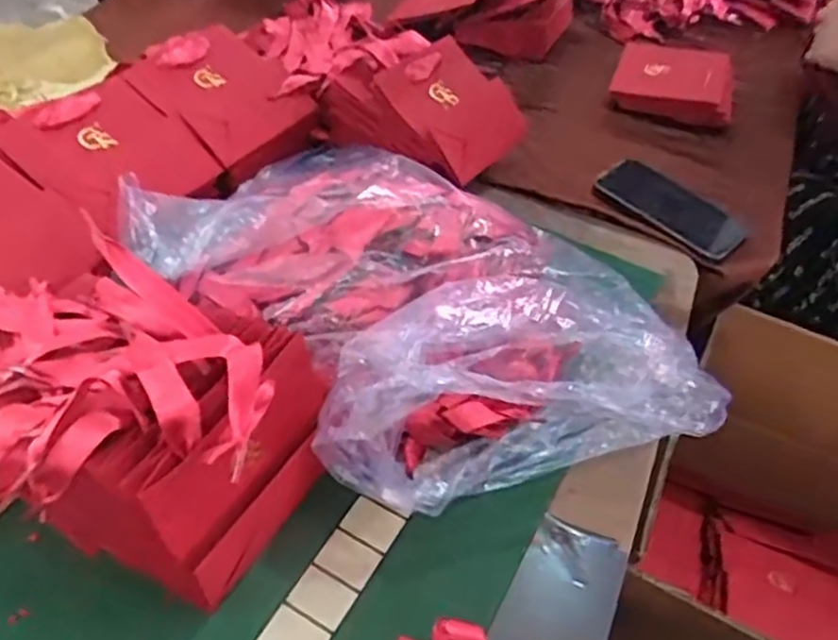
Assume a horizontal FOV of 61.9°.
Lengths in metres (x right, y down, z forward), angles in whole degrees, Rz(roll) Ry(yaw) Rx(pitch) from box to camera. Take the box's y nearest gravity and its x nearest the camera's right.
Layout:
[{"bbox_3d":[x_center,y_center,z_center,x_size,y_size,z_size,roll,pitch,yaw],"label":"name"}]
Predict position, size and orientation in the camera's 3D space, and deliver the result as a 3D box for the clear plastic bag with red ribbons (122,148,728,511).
[{"bbox_3d":[0.005,-0.021,0.564,0.445,0.128,0.296,35,53,24],"label":"clear plastic bag with red ribbons"}]

